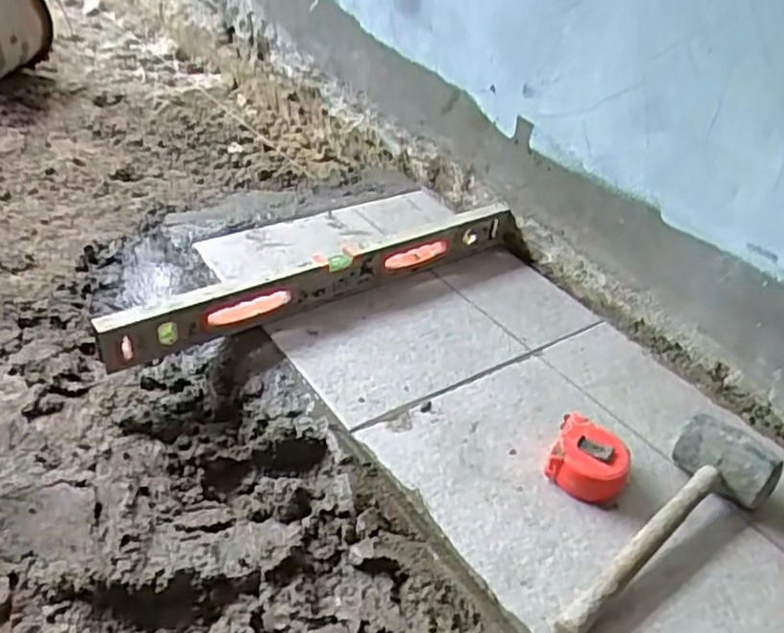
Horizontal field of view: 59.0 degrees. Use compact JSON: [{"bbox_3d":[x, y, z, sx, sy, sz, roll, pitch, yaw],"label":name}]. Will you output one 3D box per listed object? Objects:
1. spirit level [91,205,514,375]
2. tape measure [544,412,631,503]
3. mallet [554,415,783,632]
[{"bbox_3d":[-0.062,-0.052,0.878,0.587,0.063,0.031,-20,45,-32],"label":"spirit level"},{"bbox_3d":[0.195,0.141,0.685,0.075,0.044,0.078,21,39,17],"label":"tape measure"},{"bbox_3d":[0.251,0.189,0.607,0.092,0.062,0.283,32,43,29],"label":"mallet"}]

